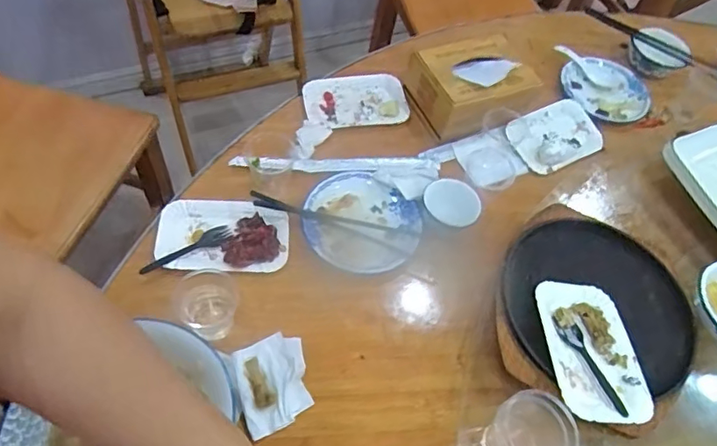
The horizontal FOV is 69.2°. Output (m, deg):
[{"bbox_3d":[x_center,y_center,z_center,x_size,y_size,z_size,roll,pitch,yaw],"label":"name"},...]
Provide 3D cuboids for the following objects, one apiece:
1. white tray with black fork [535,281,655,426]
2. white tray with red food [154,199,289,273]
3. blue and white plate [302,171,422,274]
[{"bbox_3d":[0.250,0.135,0.558,0.095,0.018,0.153,2,58,-7],"label":"white tray with black fork"},{"bbox_3d":[-0.170,0.018,0.663,0.158,0.025,0.099,-1,58,-5],"label":"white tray with red food"},{"bbox_3d":[0.004,0.001,0.689,0.147,0.027,0.132,30,60,14],"label":"blue and white plate"}]

